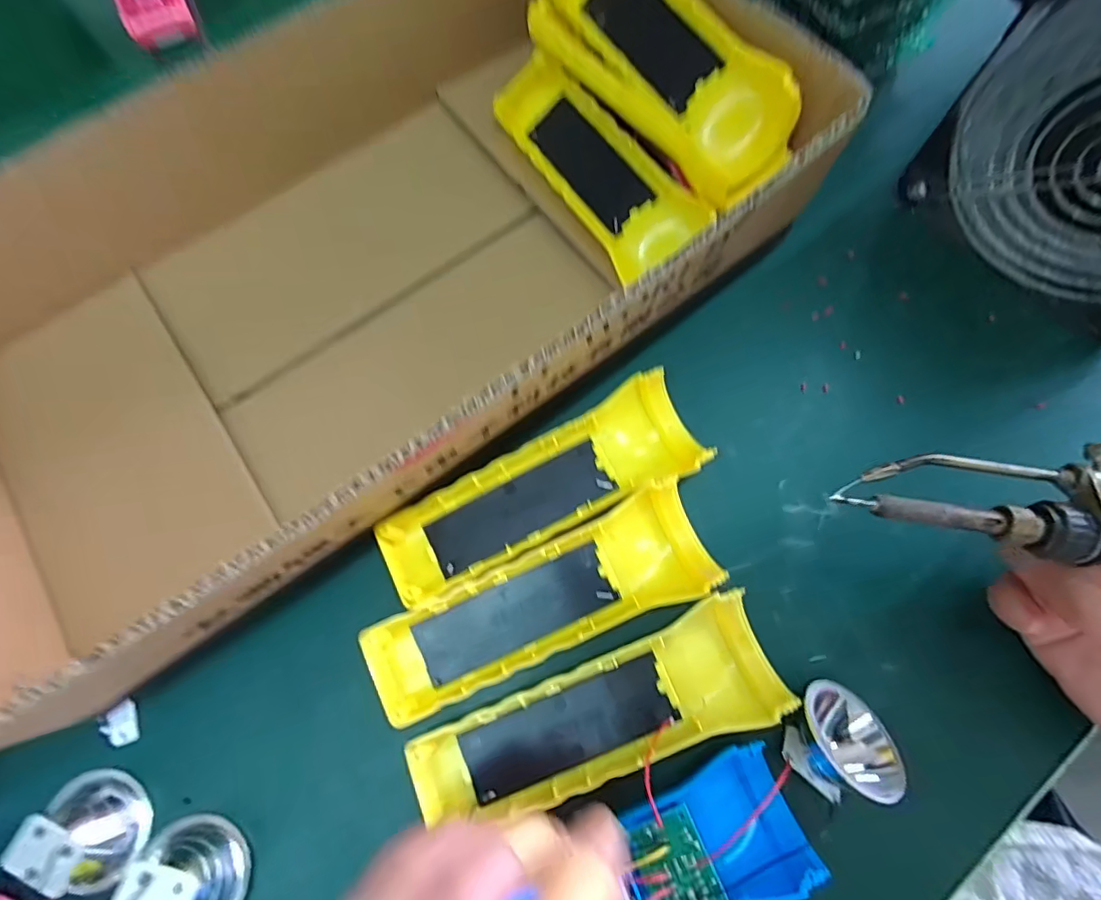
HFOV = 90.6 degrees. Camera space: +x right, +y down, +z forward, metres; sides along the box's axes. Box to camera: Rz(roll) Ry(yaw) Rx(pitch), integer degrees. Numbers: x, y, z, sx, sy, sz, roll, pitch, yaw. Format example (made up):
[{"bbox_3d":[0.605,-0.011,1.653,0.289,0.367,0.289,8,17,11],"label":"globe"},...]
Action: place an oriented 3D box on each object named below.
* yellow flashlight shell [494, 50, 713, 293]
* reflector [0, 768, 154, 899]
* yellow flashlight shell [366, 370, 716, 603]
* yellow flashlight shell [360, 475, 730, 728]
[{"bbox_3d":[0.025,-0.150,0.290,0.030,0.045,0.141,-13,62,-50],"label":"yellow flashlight shell"},{"bbox_3d":[-0.188,0.154,0.221,0.040,0.031,0.036,32,75,13],"label":"reflector"},{"bbox_3d":[-0.003,0.018,0.254,0.155,0.024,0.048,-27,71,-7],"label":"yellow flashlight shell"},{"bbox_3d":[-0.004,0.066,0.242,0.154,0.026,0.049,-22,71,-5],"label":"yellow flashlight shell"}]

